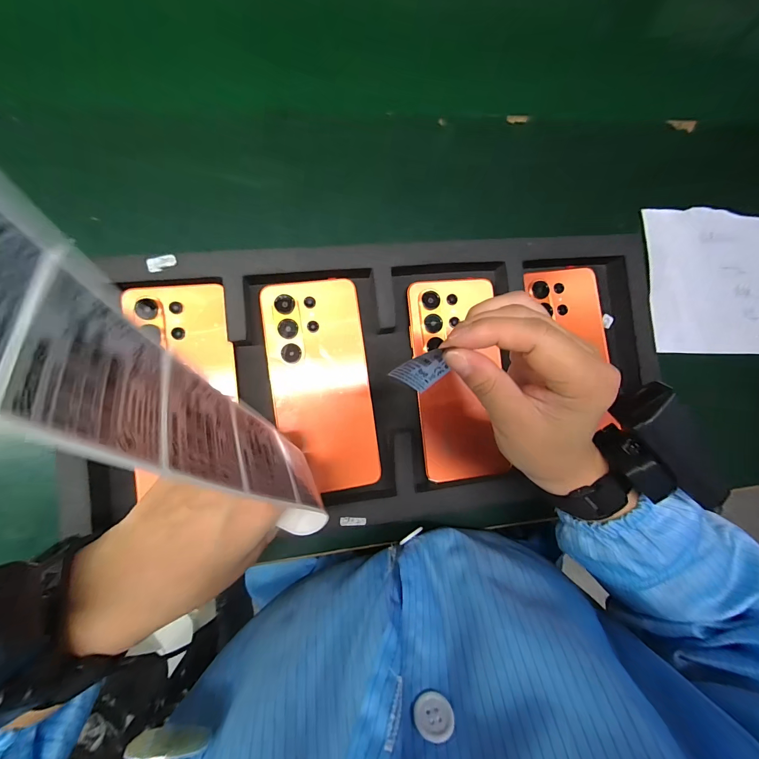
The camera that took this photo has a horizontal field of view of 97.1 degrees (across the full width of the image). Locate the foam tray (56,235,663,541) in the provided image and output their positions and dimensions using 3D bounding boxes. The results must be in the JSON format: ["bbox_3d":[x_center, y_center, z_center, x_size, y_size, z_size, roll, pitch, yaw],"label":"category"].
[{"bbox_3d":[0.036,0.004,0.278,0.415,0.023,0.233,-7,87,-8],"label":"foam tray"}]

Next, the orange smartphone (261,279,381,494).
[{"bbox_3d":[-0.046,0.004,0.272,0.076,0.008,0.167,-8,87,-8],"label":"orange smartphone"}]

